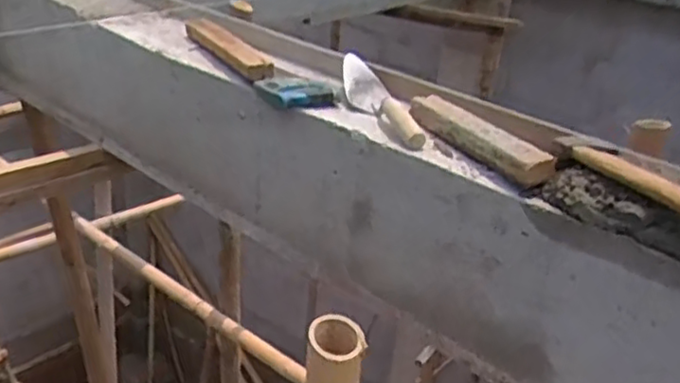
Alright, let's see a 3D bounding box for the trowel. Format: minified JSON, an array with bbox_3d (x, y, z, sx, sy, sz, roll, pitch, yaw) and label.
[{"bbox_3d":[0.071,-0.171,1.249,0.082,0.057,0.302,-5,30,-19],"label":"trowel"}]

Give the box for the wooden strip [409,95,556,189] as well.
[{"bbox_3d":[0.224,-0.096,1.130,0.059,0.041,0.336,-10,31,-27],"label":"wooden strip"}]

